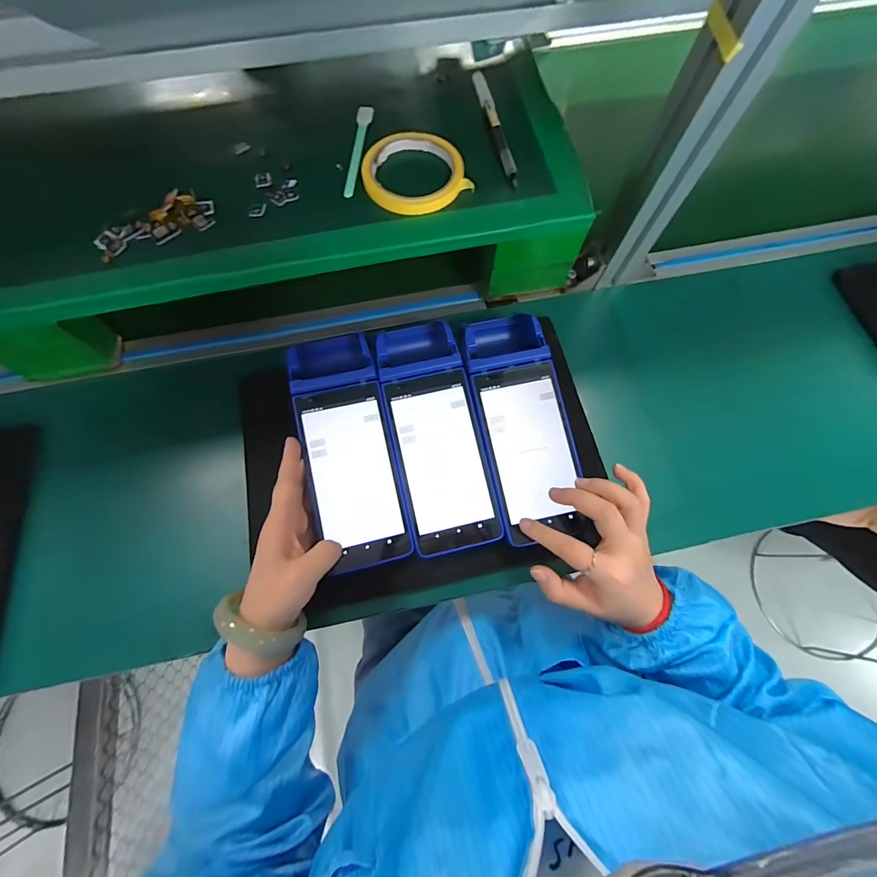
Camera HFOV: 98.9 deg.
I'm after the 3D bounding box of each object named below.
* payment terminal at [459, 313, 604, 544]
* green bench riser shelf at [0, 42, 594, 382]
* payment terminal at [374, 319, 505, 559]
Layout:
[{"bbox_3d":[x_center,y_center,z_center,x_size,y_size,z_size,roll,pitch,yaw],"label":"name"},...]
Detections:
[{"bbox_3d":[0.079,-0.019,0.354,0.085,0.037,0.222,-8,75,-4],"label":"payment terminal"},{"bbox_3d":[-0.158,-0.254,0.400,0.576,0.107,0.267,-13,74,-6],"label":"green bench riser shelf"},{"bbox_3d":[-0.004,-0.012,0.343,0.079,0.035,0.221,-12,74,-6],"label":"payment terminal"}]

